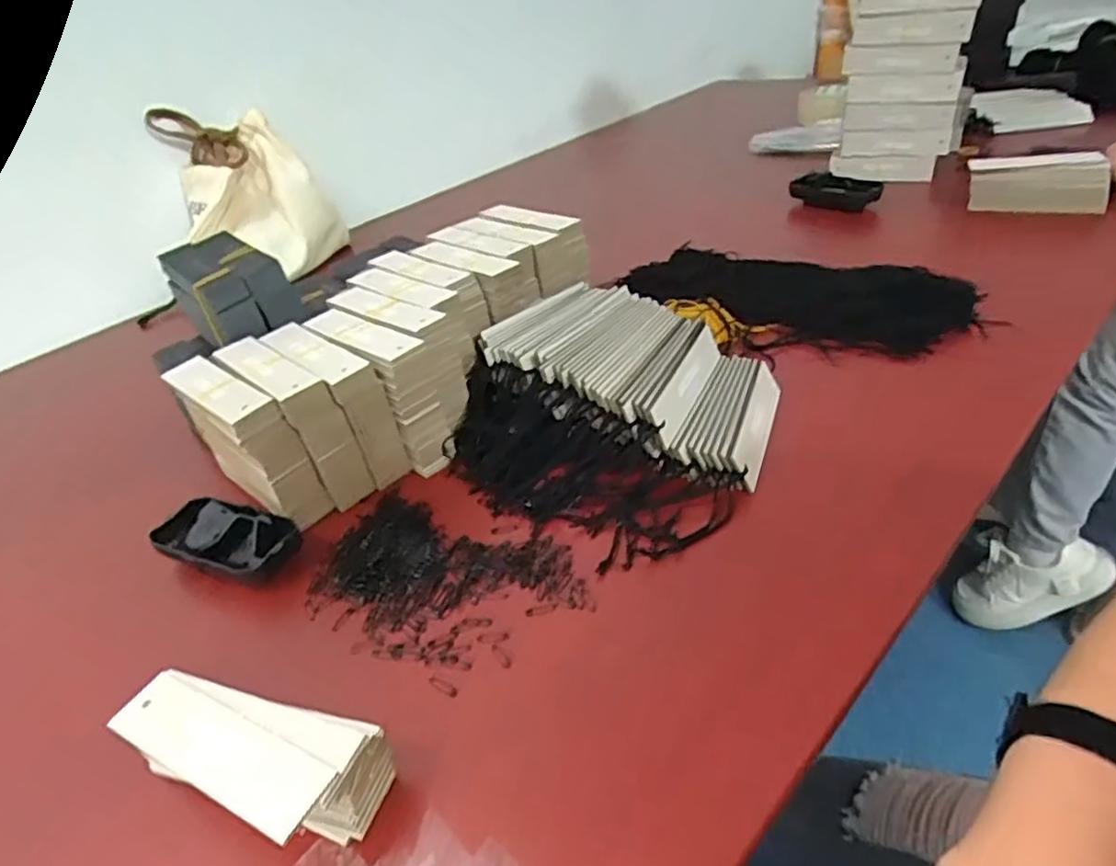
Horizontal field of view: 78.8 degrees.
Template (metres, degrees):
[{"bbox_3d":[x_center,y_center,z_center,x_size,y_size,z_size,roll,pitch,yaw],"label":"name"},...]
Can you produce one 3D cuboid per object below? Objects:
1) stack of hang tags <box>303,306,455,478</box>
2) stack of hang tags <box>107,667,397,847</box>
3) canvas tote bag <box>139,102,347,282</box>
[{"bbox_3d":[-0.142,-0.037,0.546,0.040,0.102,0.128,-33,41,-32],"label":"stack of hang tags"},{"bbox_3d":[-0.147,0.159,0.323,0.132,0.048,0.057,6,37,20],"label":"stack of hang tags"},{"bbox_3d":[-0.421,-0.324,0.935,0.179,0.195,0.107,3,37,18],"label":"canvas tote bag"}]

